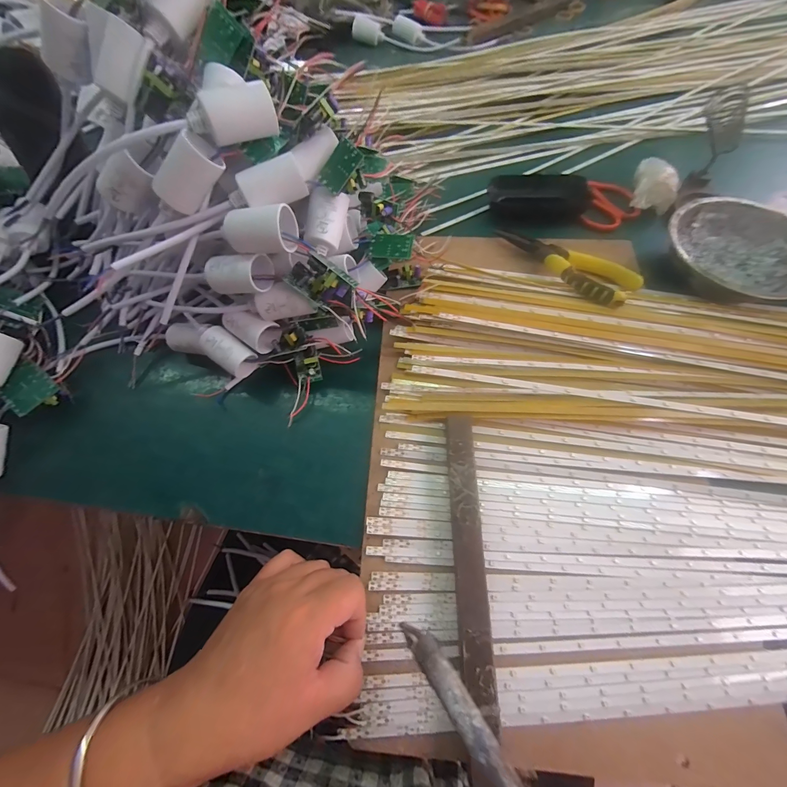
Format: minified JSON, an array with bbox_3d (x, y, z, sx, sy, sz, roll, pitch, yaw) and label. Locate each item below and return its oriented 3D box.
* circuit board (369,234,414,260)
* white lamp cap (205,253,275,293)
[{"bbox_3d":[-0.002,-0.127,0.290,0.038,0.004,0.020,10,93,14],"label":"circuit board"},{"bbox_3d":[-0.116,-0.091,0.253,0.045,0.025,0.024,4,65,4],"label":"white lamp cap"}]

